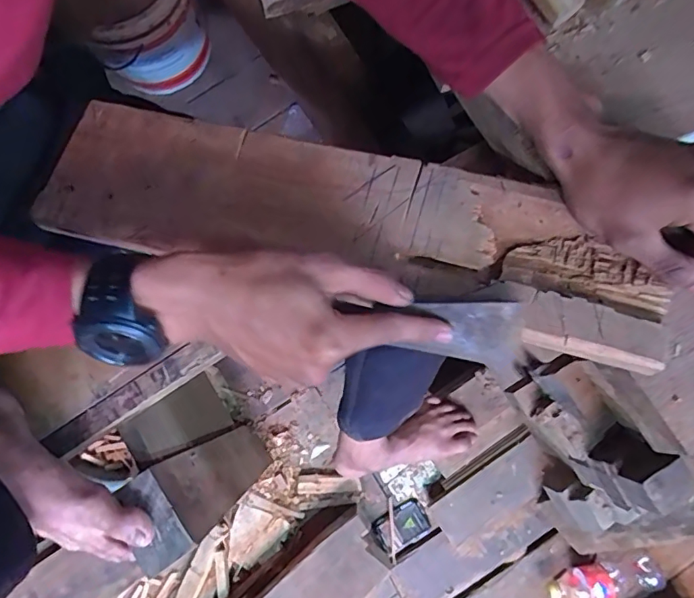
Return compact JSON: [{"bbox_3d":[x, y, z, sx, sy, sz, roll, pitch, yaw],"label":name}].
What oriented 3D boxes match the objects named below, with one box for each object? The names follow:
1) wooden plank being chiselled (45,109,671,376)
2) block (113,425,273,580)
[{"bbox_3d":[-0.012,-0.060,0.377,0.457,0.024,0.118,14,79,11],"label":"wooden plank being chiselled"},{"bbox_3d":[-0.193,0.262,0.748,0.064,0.516,0.097,-34,81,-6],"label":"block"}]

